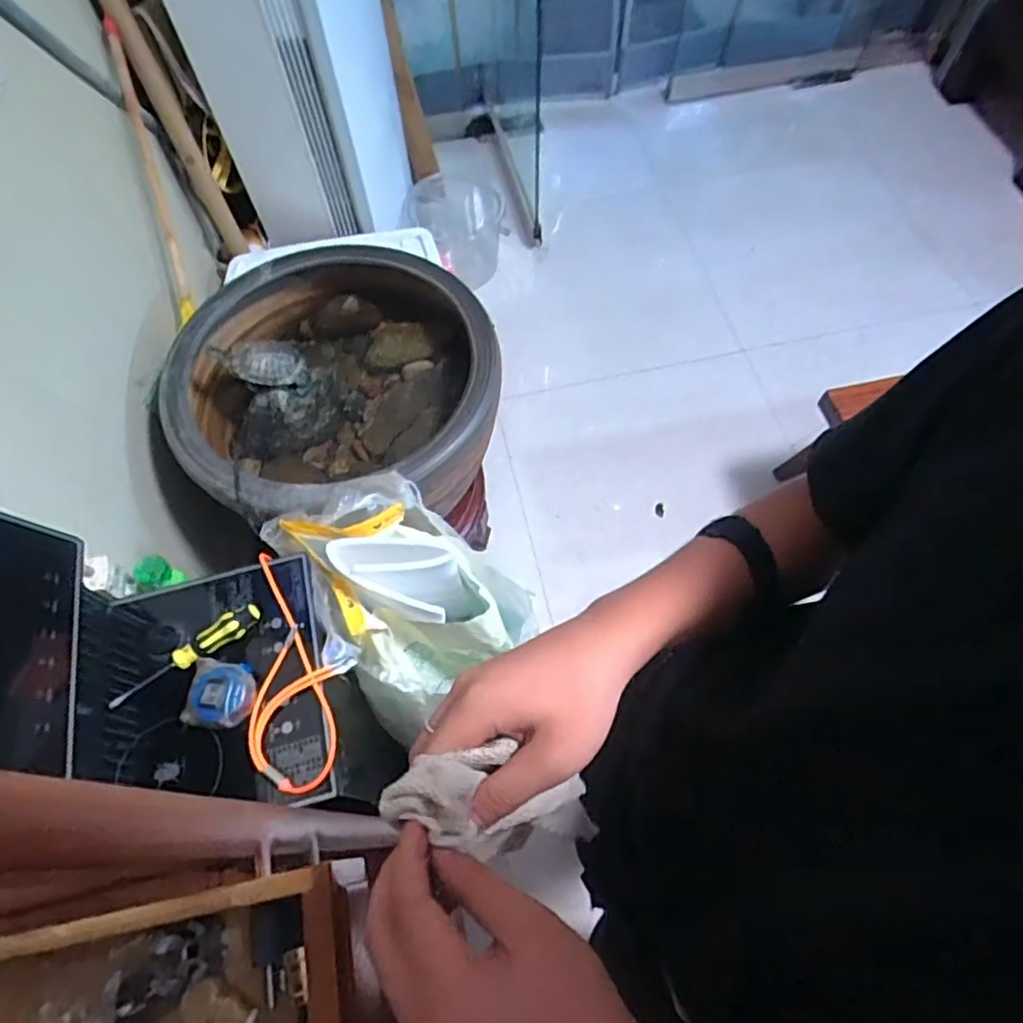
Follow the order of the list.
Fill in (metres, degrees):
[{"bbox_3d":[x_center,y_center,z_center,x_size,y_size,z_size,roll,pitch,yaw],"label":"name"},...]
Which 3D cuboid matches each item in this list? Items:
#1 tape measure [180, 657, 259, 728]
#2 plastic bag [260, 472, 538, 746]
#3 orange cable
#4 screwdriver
[{"bbox_3d":[-0.360,0.224,0.773,0.076,0.032,0.078,4,63,4],"label":"tape measure"},{"bbox_3d":[-0.179,0.124,0.992,0.276,0.319,0.350,-38,68,-16],"label":"plastic bag"},{"bbox_3d":[-0.274,0.192,0.814,0.121,0.031,0.317,-8,63,-2],"label":"orange cable"},{"bbox_3d":[-0.420,0.185,0.803,0.205,0.037,0.032,-31,66,-13],"label":"screwdriver"}]

